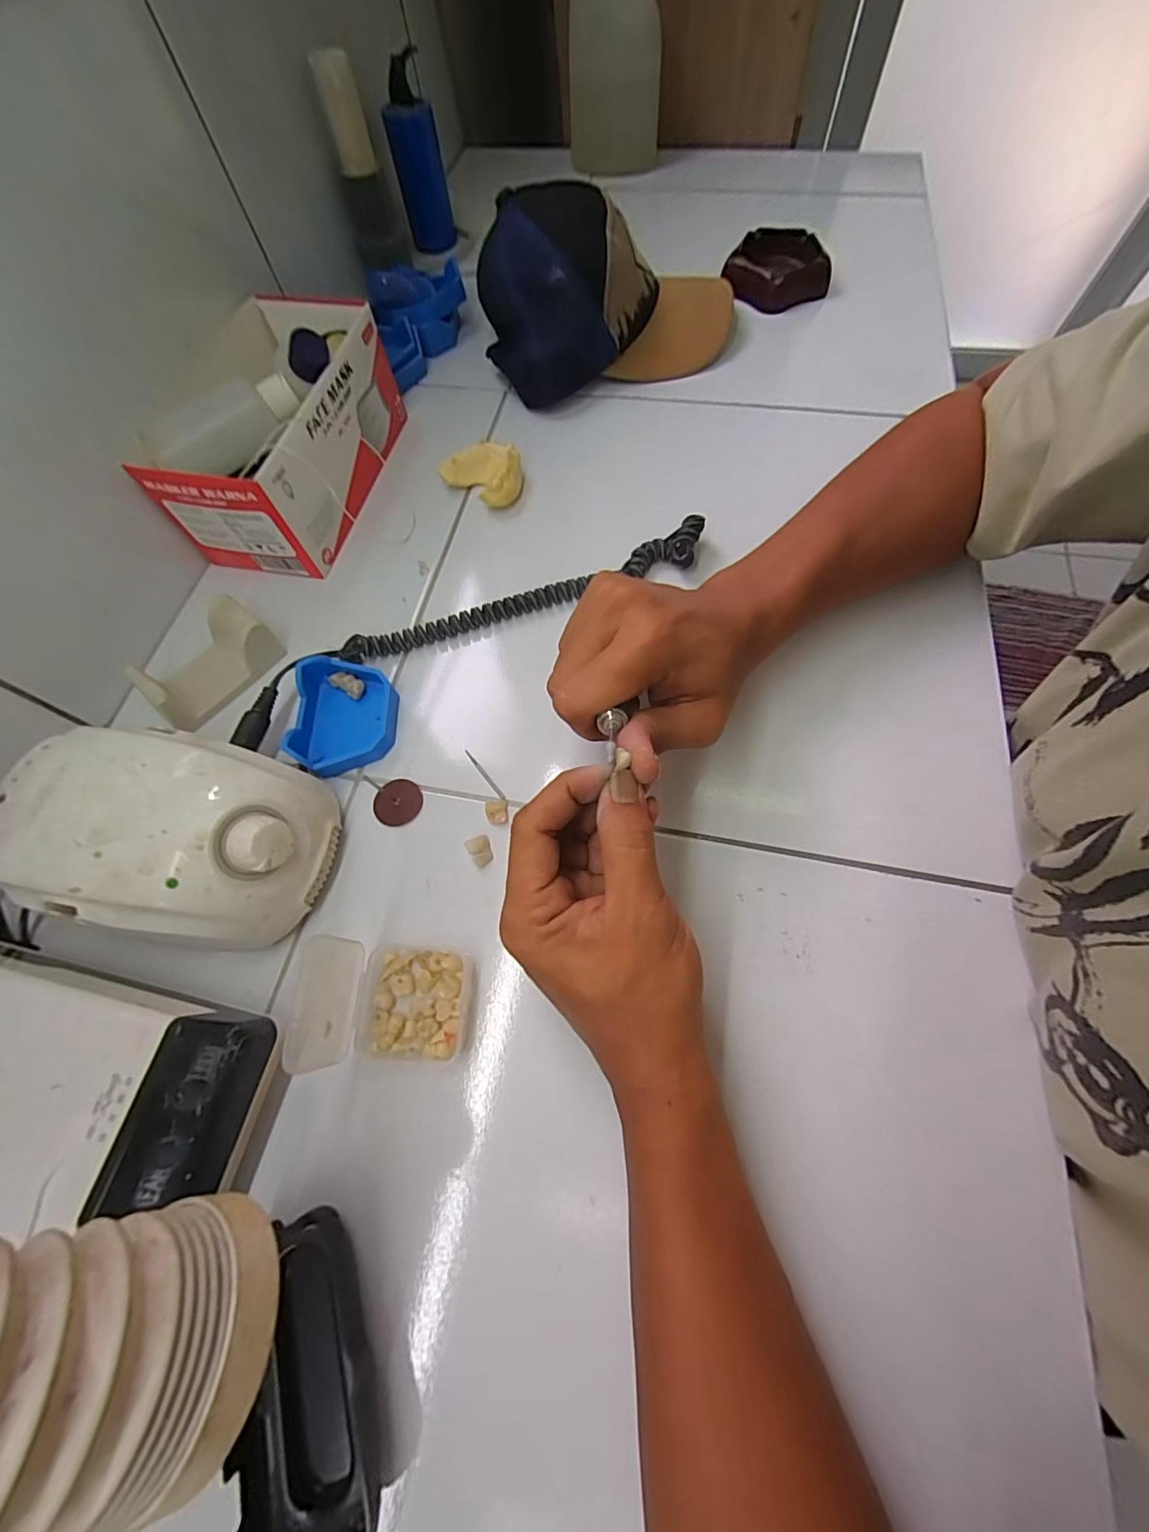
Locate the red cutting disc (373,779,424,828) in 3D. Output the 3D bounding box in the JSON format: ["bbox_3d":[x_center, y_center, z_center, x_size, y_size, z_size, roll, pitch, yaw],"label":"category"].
[{"bbox_3d":[-0.112,0.023,0.322,0.029,0.004,0.030,-1,69,3],"label":"red cutting disc"}]

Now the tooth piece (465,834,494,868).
[{"bbox_3d":[-0.056,0.051,0.305,0.013,0.010,0.017,-33,71,-9],"label":"tooth piece"}]

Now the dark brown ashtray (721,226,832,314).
[{"bbox_3d":[0.202,-0.499,0.509,0.102,0.023,0.094,-3,67,2],"label":"dark brown ashtray"}]

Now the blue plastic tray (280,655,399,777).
[{"bbox_3d":[-0.152,-0.035,0.335,0.061,0.020,0.079,-4,69,2],"label":"blue plastic tray"}]

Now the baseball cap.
[{"bbox_3d":[0.037,-0.421,0.449,0.237,0.106,0.141,-19,69,-4],"label":"baseball cap"}]

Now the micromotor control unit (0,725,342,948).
[{"bbox_3d":[-0.213,0.037,0.277,0.136,0.080,0.100,9,70,6],"label":"micromotor control unit"}]

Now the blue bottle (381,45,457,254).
[{"bbox_3d":[-0.160,-0.619,0.518,0.047,0.121,0.051,-11,67,-1],"label":"blue bottle"}]

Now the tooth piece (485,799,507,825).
[{"bbox_3d":[-0.048,0.028,0.313,0.013,0.009,0.015,-5,69,1],"label":"tooth piece"}]

